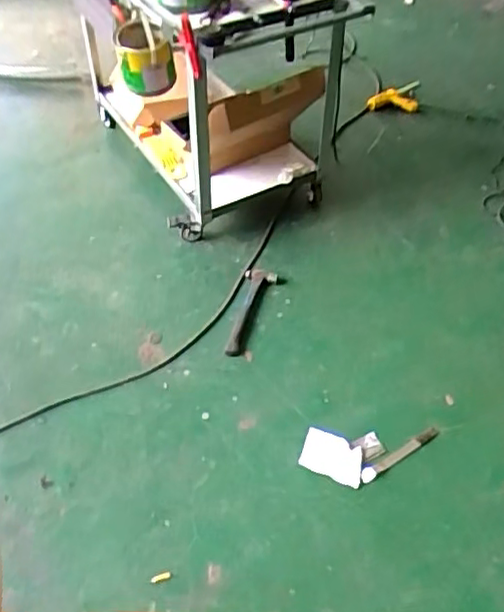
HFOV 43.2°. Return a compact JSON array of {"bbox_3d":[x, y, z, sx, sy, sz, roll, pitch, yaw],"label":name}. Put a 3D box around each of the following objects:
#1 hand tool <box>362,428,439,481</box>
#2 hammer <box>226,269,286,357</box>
[{"bbox_3d":[0.361,0.357,1.550,0.229,0.012,0.032,-26,52,-20],"label":"hand tool"},{"bbox_3d":[0.013,0.024,1.881,0.120,0.034,0.377,7,48,8],"label":"hammer"}]

